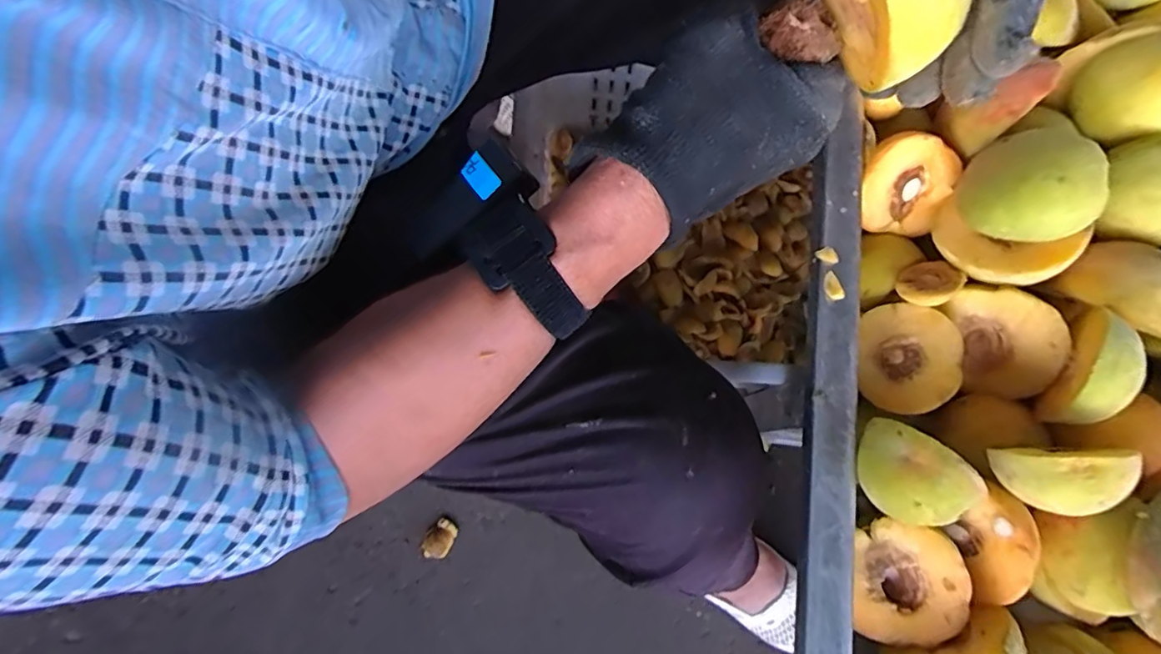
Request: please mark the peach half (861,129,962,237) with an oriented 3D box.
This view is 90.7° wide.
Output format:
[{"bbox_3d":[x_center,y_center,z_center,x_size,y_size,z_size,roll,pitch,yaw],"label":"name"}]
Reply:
[{"bbox_3d":[0.183,-0.085,0.331,0.049,0.029,0.055,6,118,-3],"label":"peach half"}]

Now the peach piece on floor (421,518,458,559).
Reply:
[{"bbox_3d":[-0.173,0.260,0.702,0.034,0.011,0.047,26,80,5],"label":"peach piece on floor"}]

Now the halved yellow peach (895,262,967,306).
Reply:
[{"bbox_3d":[0.190,-0.023,0.313,0.029,0.009,0.029,-38,46,-20],"label":"halved yellow peach"}]

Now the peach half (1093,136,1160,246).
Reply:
[{"bbox_3d":[0.291,-0.068,0.289,0.041,0.027,0.049,-1,79,0],"label":"peach half"}]

